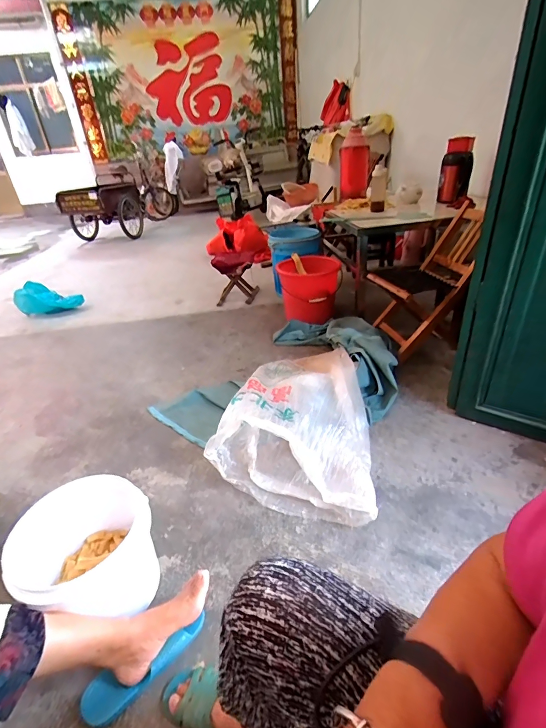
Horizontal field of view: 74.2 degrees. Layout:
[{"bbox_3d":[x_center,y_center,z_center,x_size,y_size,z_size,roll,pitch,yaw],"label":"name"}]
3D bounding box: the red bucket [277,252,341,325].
[{"bbox_3d":[0.186,-0.380,1.870,0.283,0.293,0.304,-4,31,2],"label":"red bucket"}]

